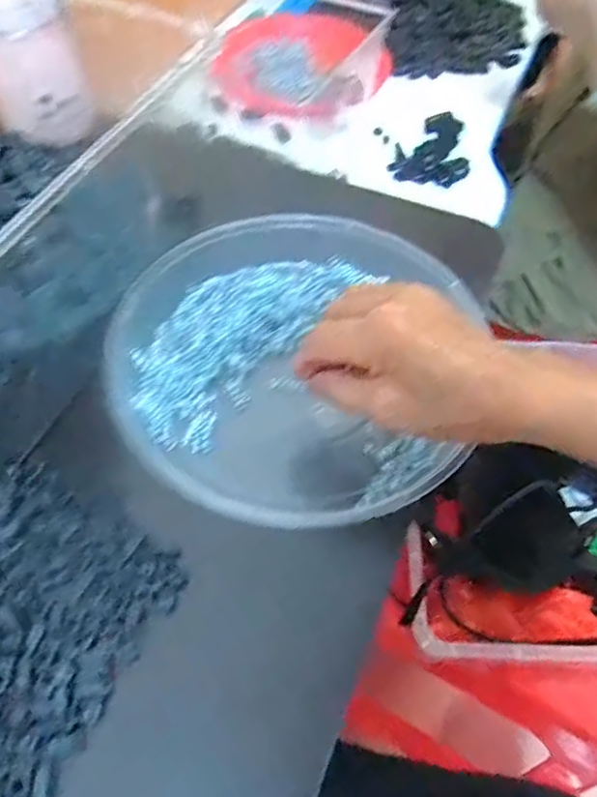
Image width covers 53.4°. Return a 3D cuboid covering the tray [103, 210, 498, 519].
[{"bbox_3d":[0.006,-0.026,0.383,0.241,0.036,0.222,1,58,-2],"label":"tray"}]

